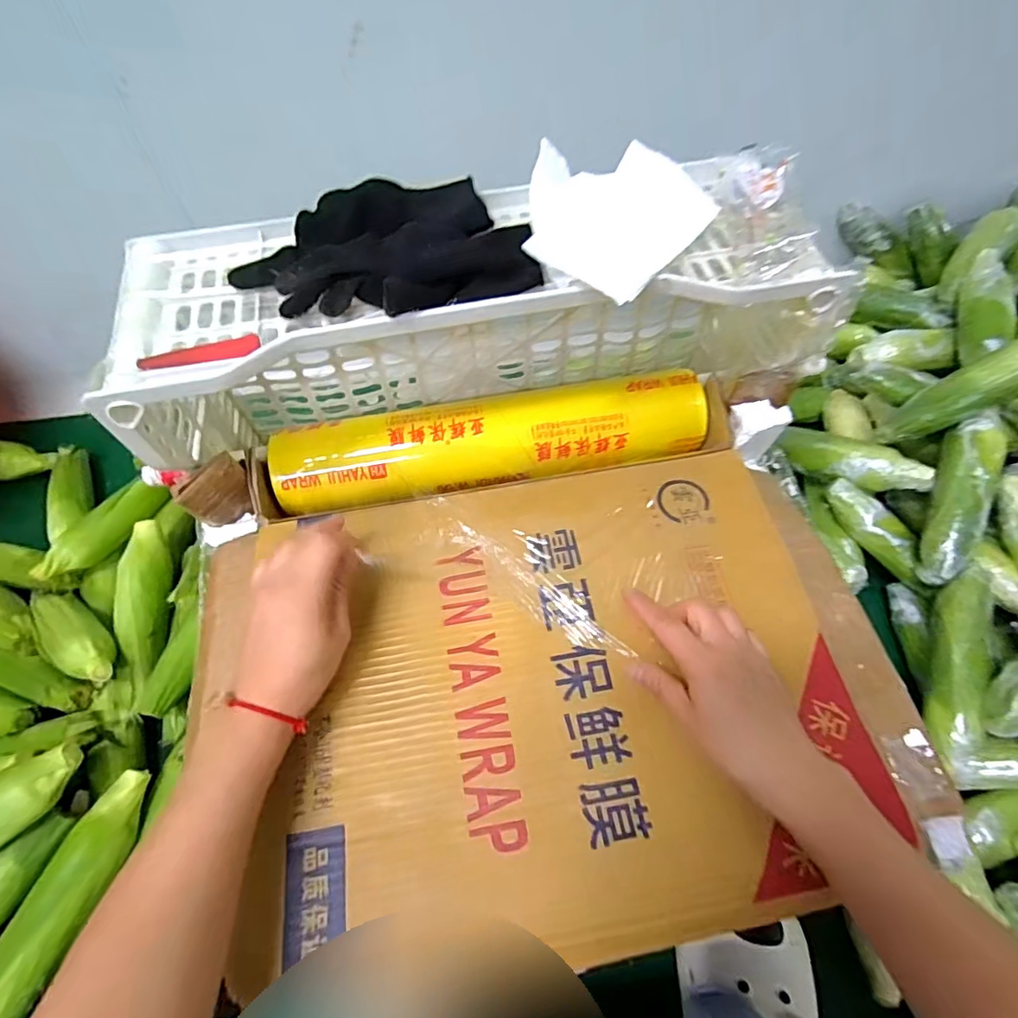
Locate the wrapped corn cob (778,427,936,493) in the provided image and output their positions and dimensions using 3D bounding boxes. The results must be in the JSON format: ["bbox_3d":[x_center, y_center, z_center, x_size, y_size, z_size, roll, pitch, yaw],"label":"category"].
[{"bbox_3d":[0.438,-0.059,0.690,0.056,0.044,0.167,-42,44,-19],"label":"wrapped corn cob"}]

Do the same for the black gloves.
[{"bbox_3d":[-0.090,-0.184,0.386,0.198,0.029,0.116,-17,60,-8],"label":"black gloves"}]

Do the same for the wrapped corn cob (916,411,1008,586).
[{"bbox_3d":[0.530,-0.014,0.628,0.052,0.041,0.210,20,84,11],"label":"wrapped corn cob"}]

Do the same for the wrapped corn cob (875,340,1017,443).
[{"bbox_3d":[0.545,-0.138,0.628,0.055,0.200,0.052,13,55,-35],"label":"wrapped corn cob"}]

